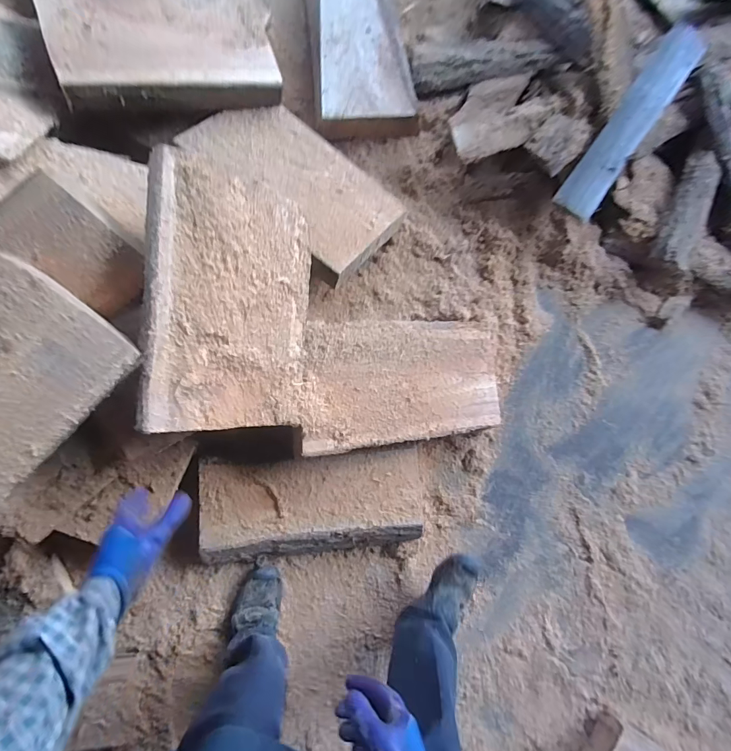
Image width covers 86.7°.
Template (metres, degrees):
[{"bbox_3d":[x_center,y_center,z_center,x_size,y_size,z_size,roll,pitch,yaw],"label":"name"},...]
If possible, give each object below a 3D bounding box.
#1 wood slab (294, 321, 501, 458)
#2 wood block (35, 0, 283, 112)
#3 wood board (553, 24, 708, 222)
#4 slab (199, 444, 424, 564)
[{"bbox_3d":[0.091,0.014,0.918,0.513,0.033,0.291,-4,85,-19],"label":"wood slab"},{"bbox_3d":[-0.449,-0.785,0.921,0.517,0.077,0.315,-20,86,-24],"label":"wood block"},{"bbox_3d":[0.691,-0.653,1.002,0.107,0.040,0.504,33,97,-1],"label":"wood board"},{"bbox_3d":[-0.120,0.302,0.911,0.503,0.040,0.223,-4,84,-7],"label":"slab"}]

